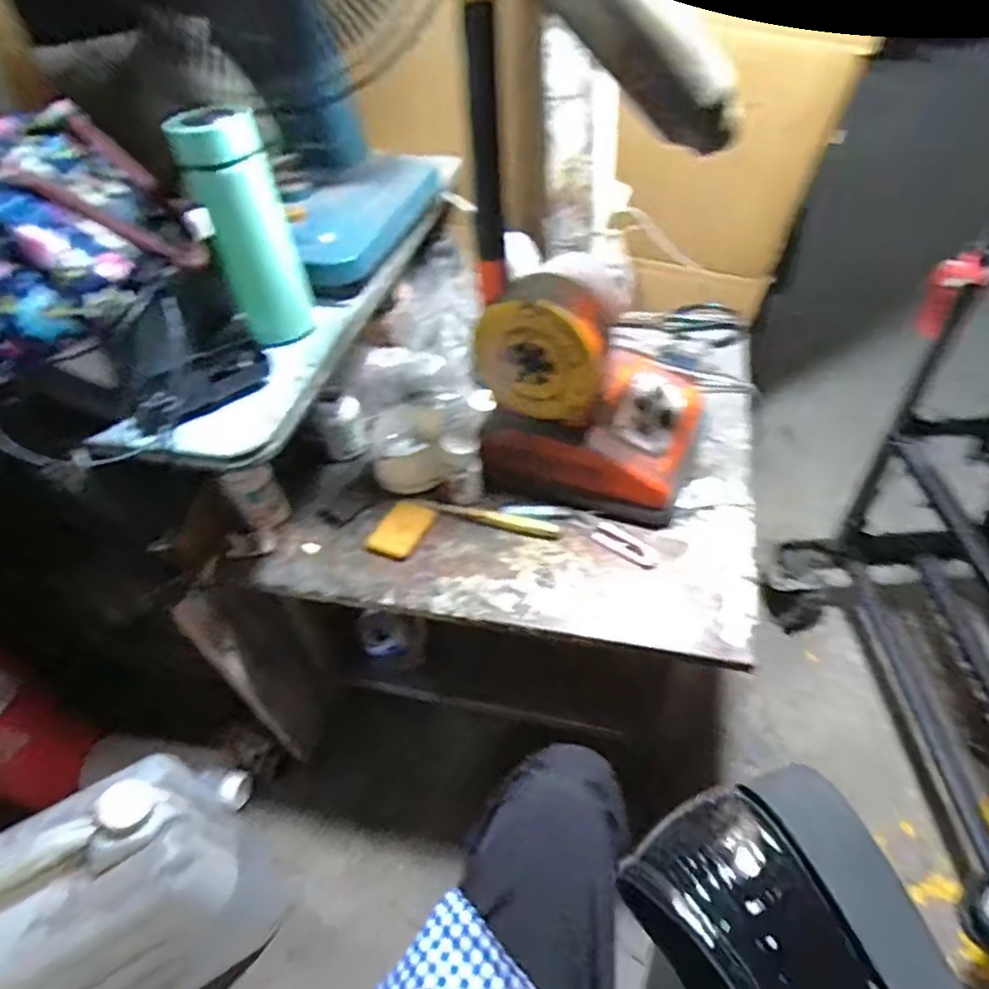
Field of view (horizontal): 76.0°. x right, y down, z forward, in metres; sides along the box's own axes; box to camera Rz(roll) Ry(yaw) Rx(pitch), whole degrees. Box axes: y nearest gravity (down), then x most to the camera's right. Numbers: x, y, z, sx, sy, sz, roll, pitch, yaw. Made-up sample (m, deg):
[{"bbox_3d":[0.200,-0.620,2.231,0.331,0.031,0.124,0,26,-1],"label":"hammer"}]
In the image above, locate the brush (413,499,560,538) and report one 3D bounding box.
[{"bbox_3d":[-0.012,0.023,0.697,0.166,0.017,0.026,13,51,18],"label":"brush"}]

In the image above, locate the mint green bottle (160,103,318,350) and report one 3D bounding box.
[{"bbox_3d":[-0.220,-0.235,0.577,0.071,0.199,0.062,-22,49,-13],"label":"mint green bottle"}]

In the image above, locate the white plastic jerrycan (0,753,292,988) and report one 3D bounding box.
[{"bbox_3d":[-0.386,0.429,0.672,0.229,0.308,0.146,-30,51,-19],"label":"white plastic jerrycan"}]

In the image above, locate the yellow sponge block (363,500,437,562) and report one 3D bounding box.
[{"bbox_3d":[-0.101,0.038,0.696,0.050,0.011,0.078,25,54,6],"label":"yellow sponge block"}]

